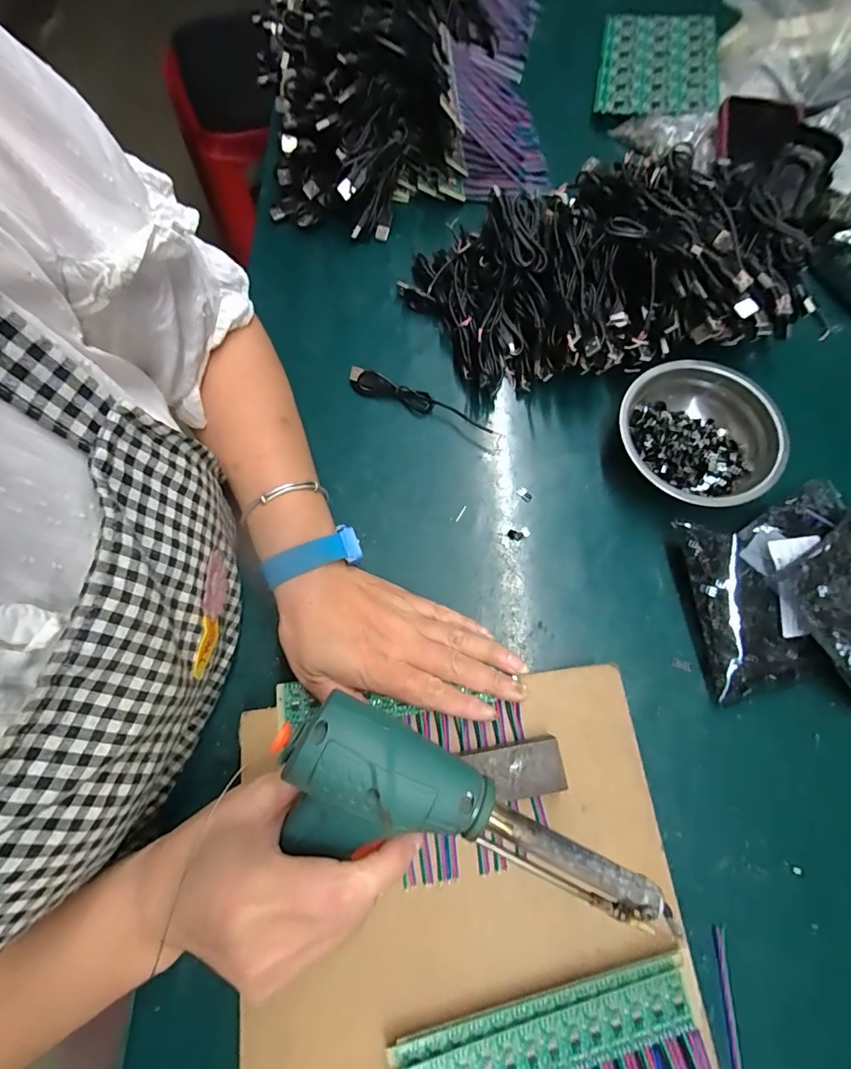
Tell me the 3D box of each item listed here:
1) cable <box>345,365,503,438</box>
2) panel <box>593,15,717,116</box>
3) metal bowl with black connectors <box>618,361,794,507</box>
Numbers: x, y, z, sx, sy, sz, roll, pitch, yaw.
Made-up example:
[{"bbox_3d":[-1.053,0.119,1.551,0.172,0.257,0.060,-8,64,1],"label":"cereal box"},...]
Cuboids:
[{"bbox_3d":[-0.003,-0.119,0.411,0.143,0.019,0.017,20,74,8],"label":"cable"},{"bbox_3d":[0.278,-0.570,0.553,0.134,0.014,0.218,13,67,11],"label":"panel"},{"bbox_3d":[0.226,-0.079,0.384,0.124,0.033,0.127,-1,73,2],"label":"metal bowl with black connectors"}]

